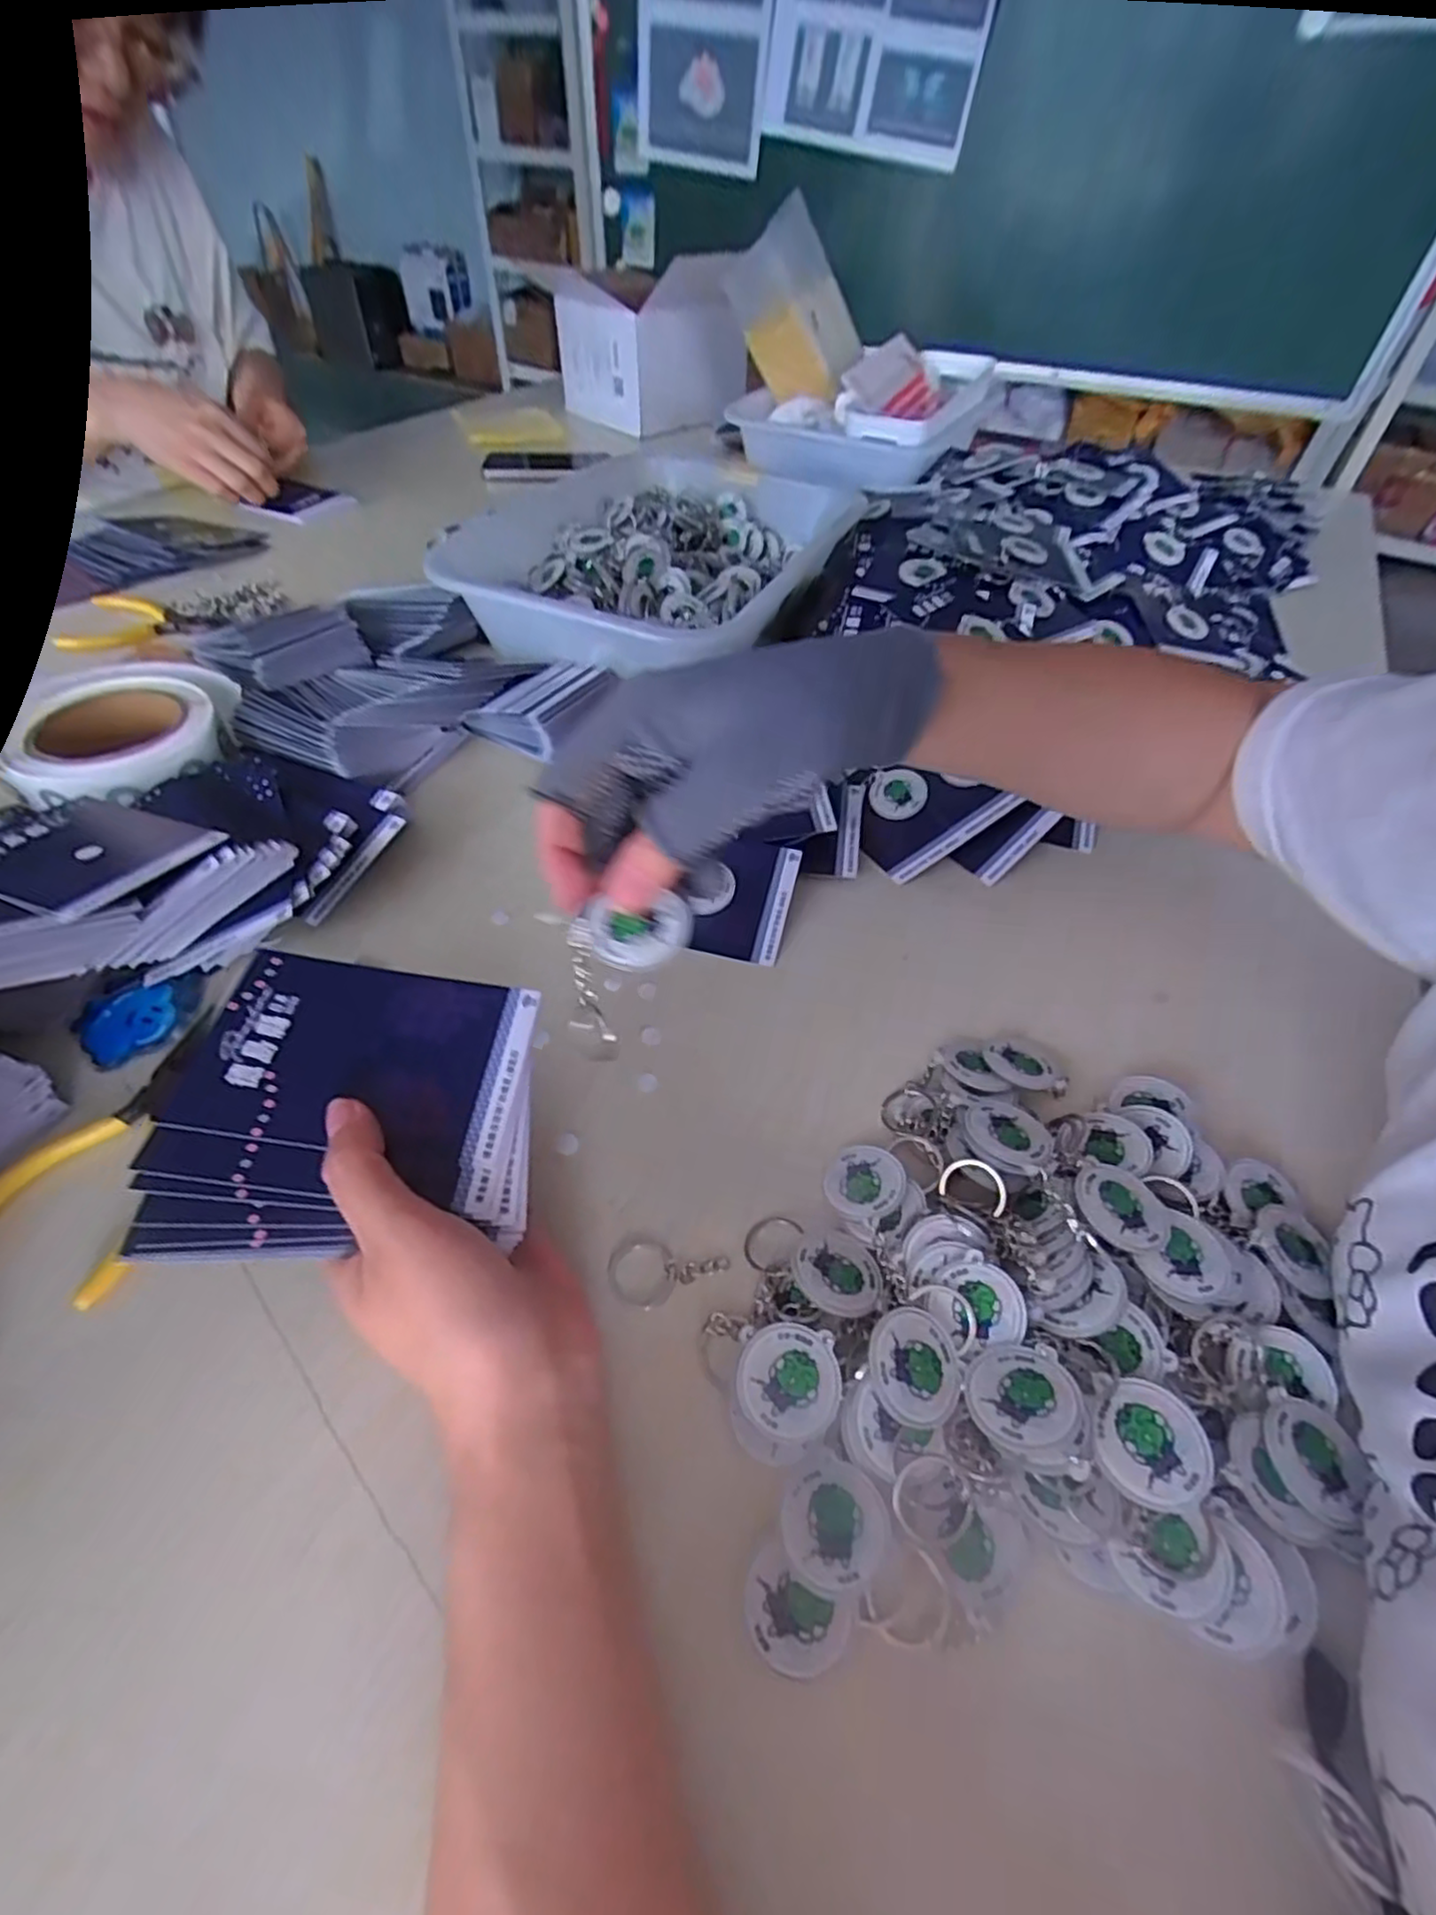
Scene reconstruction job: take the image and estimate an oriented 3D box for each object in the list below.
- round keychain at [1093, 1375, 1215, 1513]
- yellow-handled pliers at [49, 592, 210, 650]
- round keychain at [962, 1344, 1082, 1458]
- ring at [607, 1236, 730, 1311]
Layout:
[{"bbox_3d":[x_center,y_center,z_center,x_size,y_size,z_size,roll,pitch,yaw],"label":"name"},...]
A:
[{"bbox_3d":[0.133,0.151,0.219,0.031,0.011,0.034,2,49,-3],"label":"round keychain"},{"bbox_3d":[-0.461,-0.269,0.567,0.097,0.010,0.071,-1,50,-6],"label":"yellow-handled pliers"},{"bbox_3d":[0.097,0.140,0.224,0.034,0.005,0.032,-11,22,5],"label":"round keychain"},{"bbox_3d":[-0.019,0.119,0.262,0.043,0.004,0.024,12,50,5],"label":"ring"}]

